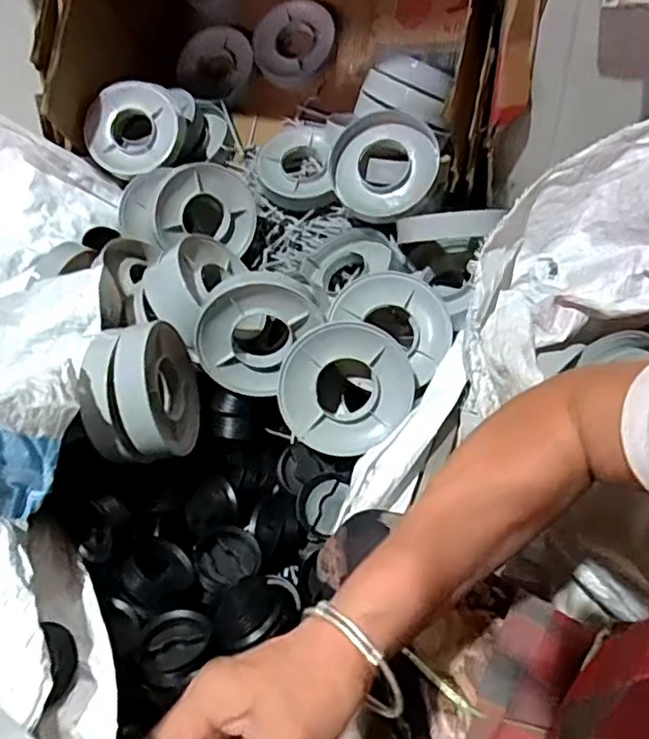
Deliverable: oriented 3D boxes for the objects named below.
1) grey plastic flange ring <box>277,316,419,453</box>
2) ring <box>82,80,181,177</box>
[{"bbox_3d":[0.026,0.022,0.727,0.151,0.027,0.154,30,91,-9],"label":"grey plastic flange ring"},{"bbox_3d":[-0.326,-0.408,1.057,0.148,0.151,0.038,1,6,-12],"label":"ring"}]

